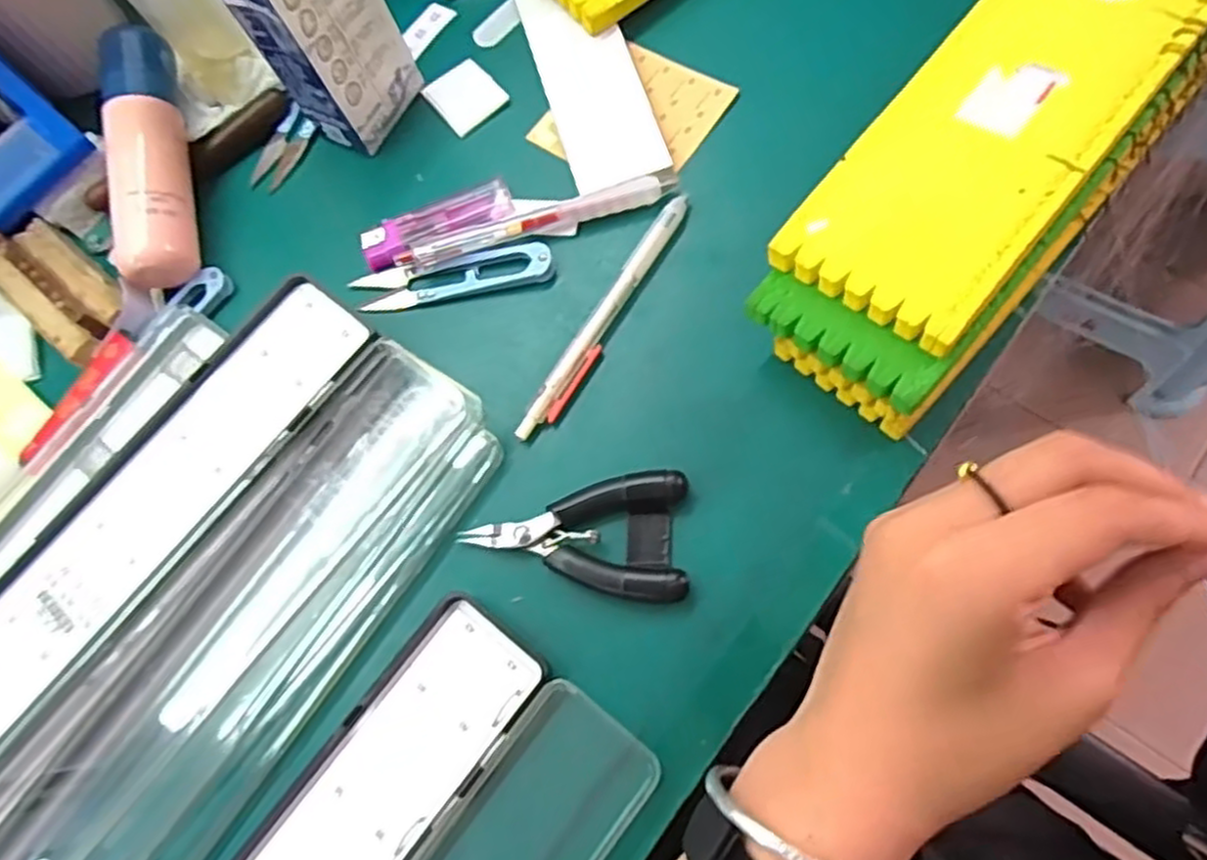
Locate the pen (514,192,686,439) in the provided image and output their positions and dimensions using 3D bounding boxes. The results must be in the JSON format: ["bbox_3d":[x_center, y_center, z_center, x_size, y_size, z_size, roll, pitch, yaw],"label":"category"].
[{"bbox_3d":[0.002,-0.054,0.350,0.014,0.009,0.138,30,78,16],"label":"pen"}]

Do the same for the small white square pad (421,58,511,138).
[{"bbox_3d":[-0.074,-0.180,0.406,0.034,0.005,0.040,-38,71,-5],"label":"small white square pad"}]

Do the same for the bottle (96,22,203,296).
[{"bbox_3d":[-0.235,-0.141,0.389,0.037,0.036,0.135,-7,79,-28],"label":"bottle"}]

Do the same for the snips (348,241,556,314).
[{"bbox_3d":[-0.075,-0.074,0.374,0.101,0.008,0.025,-8,70,9],"label":"snips"}]

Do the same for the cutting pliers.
[{"bbox_3d":[-0.012,0.044,0.315,0.091,0.018,0.052,-1,71,8],"label":"cutting pliers"}]

